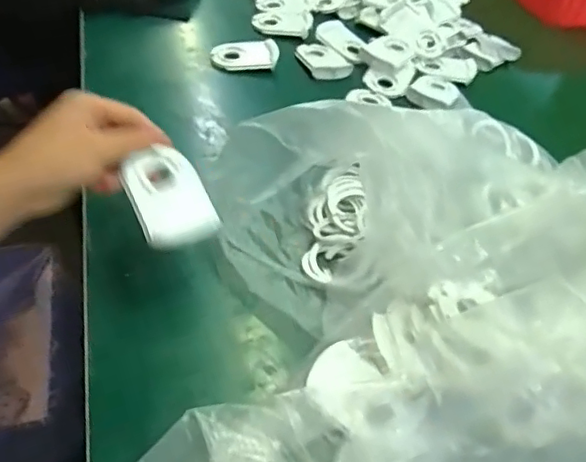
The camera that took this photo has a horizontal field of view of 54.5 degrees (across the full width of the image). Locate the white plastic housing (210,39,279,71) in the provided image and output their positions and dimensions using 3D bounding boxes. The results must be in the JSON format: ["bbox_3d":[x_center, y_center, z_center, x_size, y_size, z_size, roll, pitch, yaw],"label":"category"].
[{"bbox_3d":[-0.062,-0.229,0.734,0.086,0.017,0.049,1,46,-12],"label":"white plastic housing"}]

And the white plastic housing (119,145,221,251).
[{"bbox_3d":[-0.096,-0.027,0.445,0.061,0.019,0.087,-4,57,-31],"label":"white plastic housing"}]

